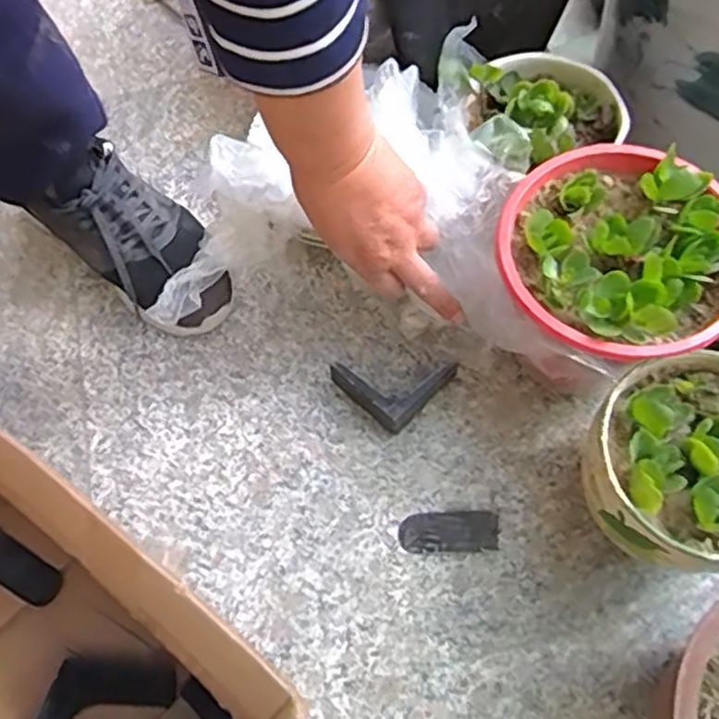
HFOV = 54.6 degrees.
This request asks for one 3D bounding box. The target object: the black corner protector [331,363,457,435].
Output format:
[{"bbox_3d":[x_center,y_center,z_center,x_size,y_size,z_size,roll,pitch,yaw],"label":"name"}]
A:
[{"bbox_3d":[0.026,0.032,0.582,0.103,0.035,0.060,2,65,4],"label":"black corner protector"}]

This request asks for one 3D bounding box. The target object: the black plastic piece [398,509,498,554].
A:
[{"bbox_3d":[0.069,0.135,0.546,0.076,0.008,0.032,-3,65,2],"label":"black plastic piece"}]

